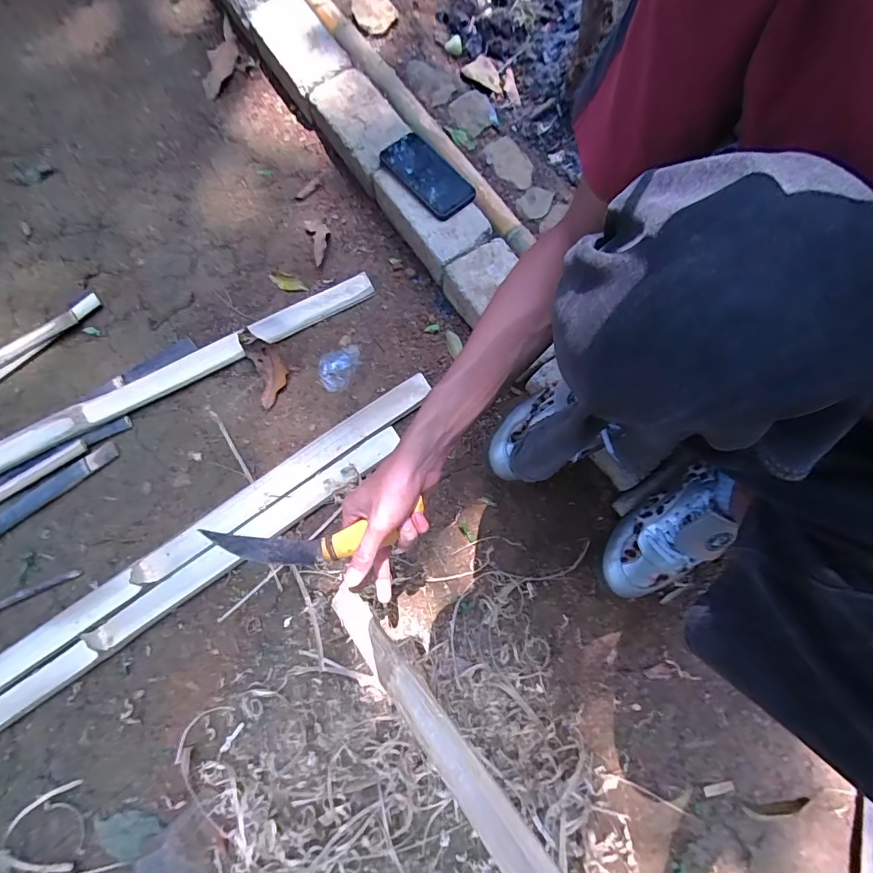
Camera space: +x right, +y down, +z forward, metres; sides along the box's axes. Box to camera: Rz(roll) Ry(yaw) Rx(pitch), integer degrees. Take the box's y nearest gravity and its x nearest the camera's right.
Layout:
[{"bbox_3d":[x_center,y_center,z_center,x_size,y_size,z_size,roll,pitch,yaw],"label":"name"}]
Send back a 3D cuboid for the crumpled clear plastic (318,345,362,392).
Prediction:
[{"bbox_3d":[-0.155,-0.111,0.738,0.071,0.009,0.066,-22,76,-4],"label":"crumpled clear plastic"}]

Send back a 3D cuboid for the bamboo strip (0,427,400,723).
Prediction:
[{"bbox_3d":[-0.420,0.246,0.623,0.871,0.013,0.047,-34,81,-8],"label":"bamboo strip"}]

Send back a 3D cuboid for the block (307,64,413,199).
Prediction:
[{"bbox_3d":[-0.128,-0.536,0.809,0.116,0.085,0.204,-37,78,-8],"label":"block"}]

